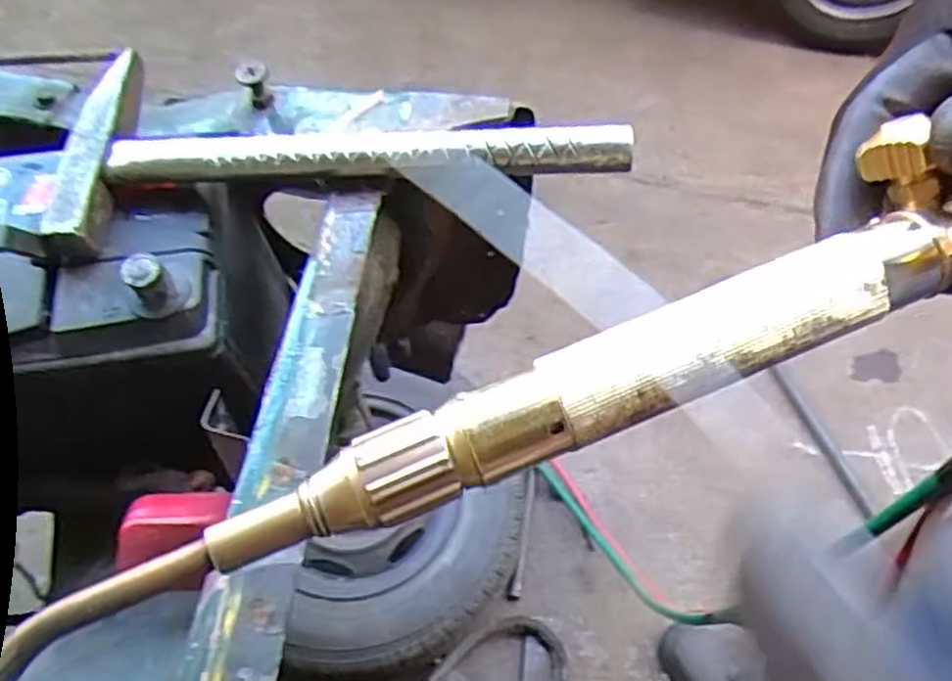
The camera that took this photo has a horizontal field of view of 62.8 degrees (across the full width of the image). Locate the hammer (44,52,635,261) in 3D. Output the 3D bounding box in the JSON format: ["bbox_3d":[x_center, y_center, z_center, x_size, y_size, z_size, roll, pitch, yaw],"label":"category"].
[{"bbox_3d":[-0.068,-0.107,0.392,0.274,0.041,0.102,-3,59,-1],"label":"hammer"}]

